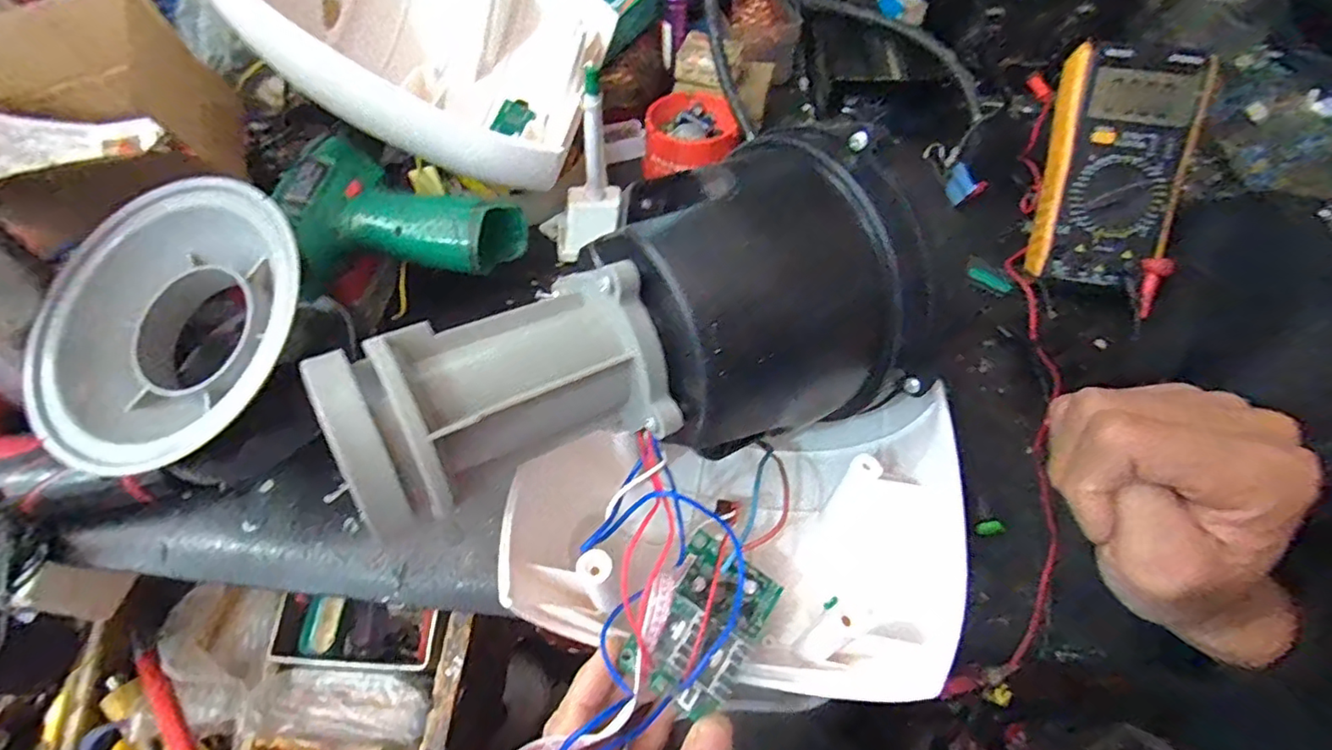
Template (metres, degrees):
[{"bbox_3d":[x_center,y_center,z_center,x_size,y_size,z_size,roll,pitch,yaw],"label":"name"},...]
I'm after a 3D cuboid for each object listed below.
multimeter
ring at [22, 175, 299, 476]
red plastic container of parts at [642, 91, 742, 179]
[{"bbox_3d":[0.316,-0.143,0.405,0.085,0.027,0.161,11,97,7],"label":"multimeter"},{"bbox_3d":[-0.253,-0.028,0.307,0.131,0.042,0.150,32,86,13],"label":"ring"},{"bbox_3d":[0.019,-0.205,0.498,0.077,0.044,0.086,-7,57,-5],"label":"red plastic container of parts"}]

